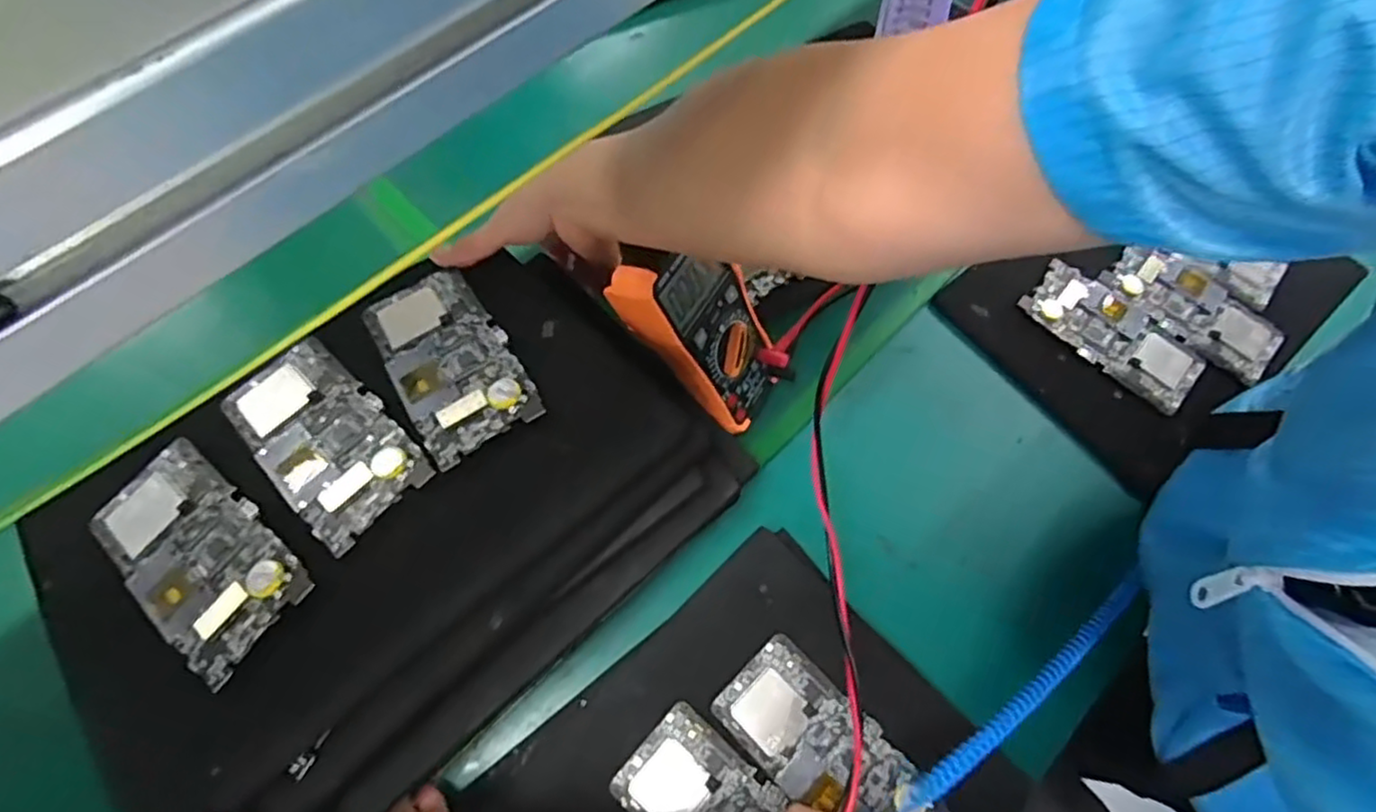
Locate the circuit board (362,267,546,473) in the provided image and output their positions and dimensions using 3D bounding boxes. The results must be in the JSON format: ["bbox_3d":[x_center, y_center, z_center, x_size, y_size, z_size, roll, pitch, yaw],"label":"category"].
[{"bbox_3d":[-0.158,-0.033,0.454,0.072,0.006,0.156,-30,58,-14],"label":"circuit board"}]

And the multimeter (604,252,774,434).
[{"bbox_3d":[0.013,-0.049,0.510,0.045,0.179,0.076,-3,61,36],"label":"multimeter"}]

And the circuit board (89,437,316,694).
[{"bbox_3d":[-0.285,0.083,0.401,0.152,0.004,0.073,33,70,23],"label":"circuit board"}]

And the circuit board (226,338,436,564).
[{"bbox_3d":[-0.226,0.018,0.429,0.073,0.005,0.152,-42,63,-18],"label":"circuit board"}]

